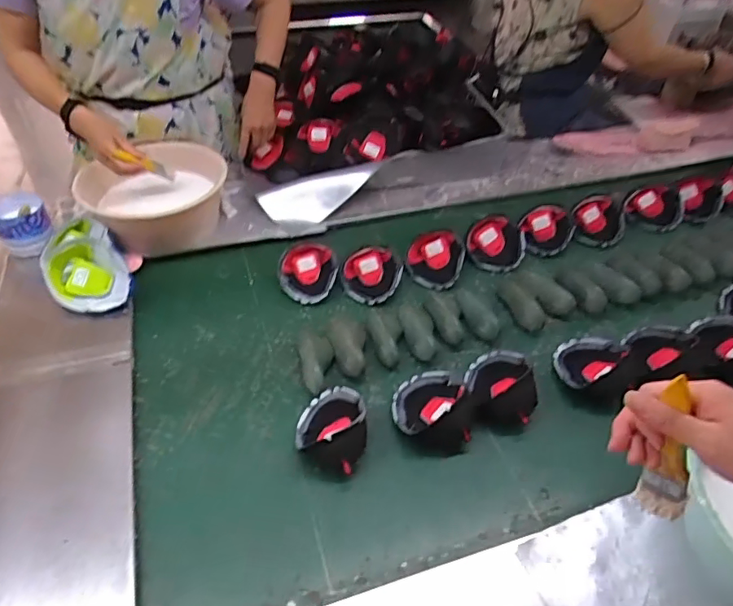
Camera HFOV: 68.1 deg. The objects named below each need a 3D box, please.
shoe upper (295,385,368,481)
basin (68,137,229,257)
[{"bbox_3d":[-0.054,0.189,0.842,0.111,0.077,0.151,-1,41,-4],"label":"shoe upper"},{"bbox_3d":[-0.464,-0.231,1.224,0.302,0.157,0.302,2,41,-1],"label":"basin"}]

